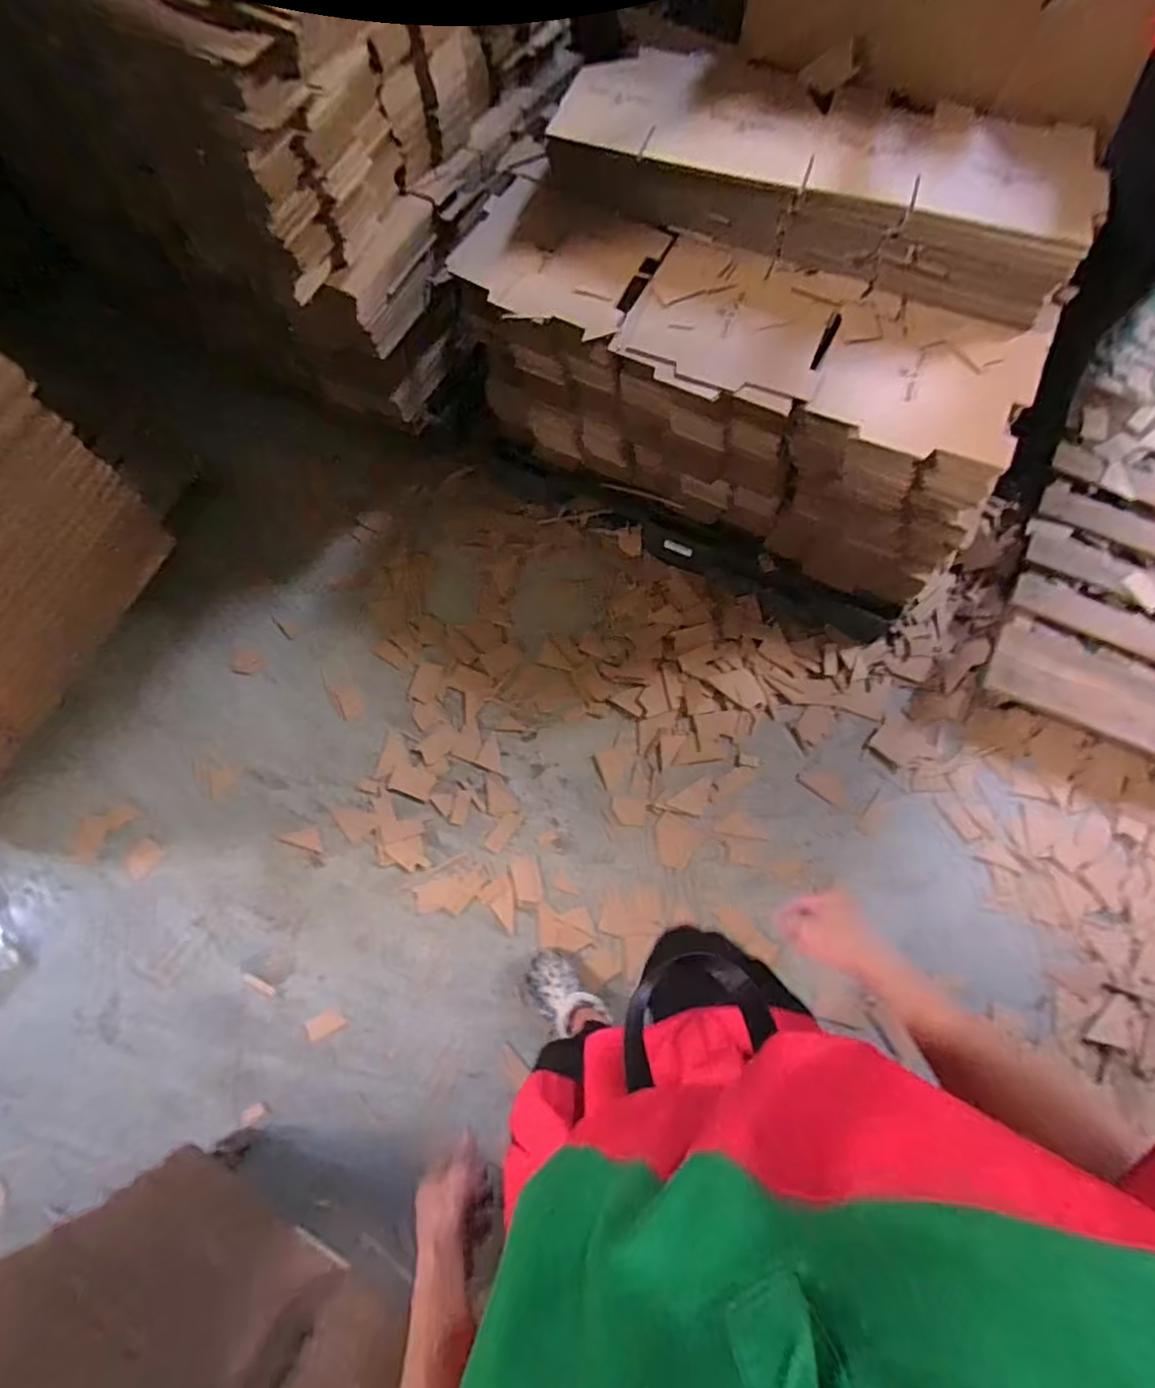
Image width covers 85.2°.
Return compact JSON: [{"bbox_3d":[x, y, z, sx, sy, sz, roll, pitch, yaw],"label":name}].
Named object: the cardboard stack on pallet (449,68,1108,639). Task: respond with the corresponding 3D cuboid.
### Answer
[{"bbox_3d":[0.399,-0.770,1.428,1.100,0.688,0.734,28,72,9],"label":"cardboard stack on pallet"}]

